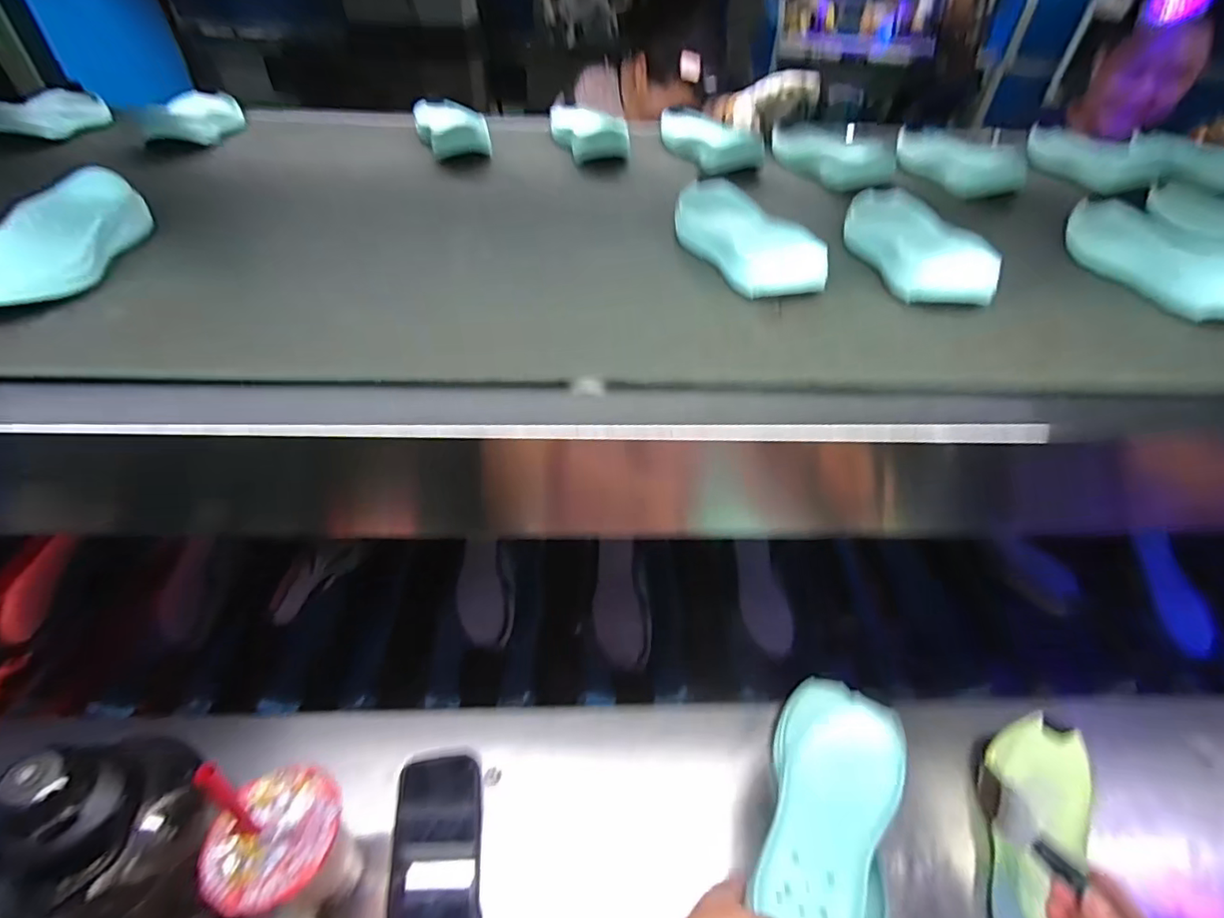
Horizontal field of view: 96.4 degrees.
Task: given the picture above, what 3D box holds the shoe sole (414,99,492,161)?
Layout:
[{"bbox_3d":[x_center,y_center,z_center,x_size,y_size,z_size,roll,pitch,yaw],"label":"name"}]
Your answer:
[{"bbox_3d":[-0.236,-0.476,0.780,0.077,0.039,0.203,-17,45,-20],"label":"shoe sole"}]

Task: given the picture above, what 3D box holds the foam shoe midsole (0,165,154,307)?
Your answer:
[{"bbox_3d":[-0.447,-0.172,0.435,0.067,0.044,0.221,-6,43,-9],"label":"foam shoe midsole"}]

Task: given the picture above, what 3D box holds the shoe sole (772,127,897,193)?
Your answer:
[{"bbox_3d":[0.308,-0.428,0.769,0.102,0.039,0.229,-7,43,-10],"label":"shoe sole"}]

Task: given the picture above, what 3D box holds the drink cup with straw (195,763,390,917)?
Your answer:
[{"bbox_3d":[-0.252,0.312,0.437,0.085,0.219,0.085,1,42,-1],"label":"drink cup with straw"}]

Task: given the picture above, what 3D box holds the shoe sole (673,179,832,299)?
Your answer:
[{"bbox_3d":[0.114,-0.216,0.525,0.078,0.040,0.222,-9,43,-12],"label":"shoe sole"}]

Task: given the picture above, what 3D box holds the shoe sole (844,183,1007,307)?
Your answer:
[{"bbox_3d":[0.283,-0.223,0.536,0.077,0.041,0.239,3,42,1],"label":"shoe sole"}]

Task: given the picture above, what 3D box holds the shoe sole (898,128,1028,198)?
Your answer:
[{"bbox_3d":[0.468,-0.422,0.767,0.078,0.046,0.238,-8,43,-11],"label":"shoe sole"}]

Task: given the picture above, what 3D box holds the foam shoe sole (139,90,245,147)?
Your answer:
[{"bbox_3d":[-0.565,-0.475,0.756,0.073,0.041,0.223,-7,43,-10],"label":"foam shoe sole"}]

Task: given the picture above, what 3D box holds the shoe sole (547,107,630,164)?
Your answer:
[{"bbox_3d":[-0.030,-0.485,0.798,0.092,0.047,0.207,-7,43,-10],"label":"shoe sole"}]

